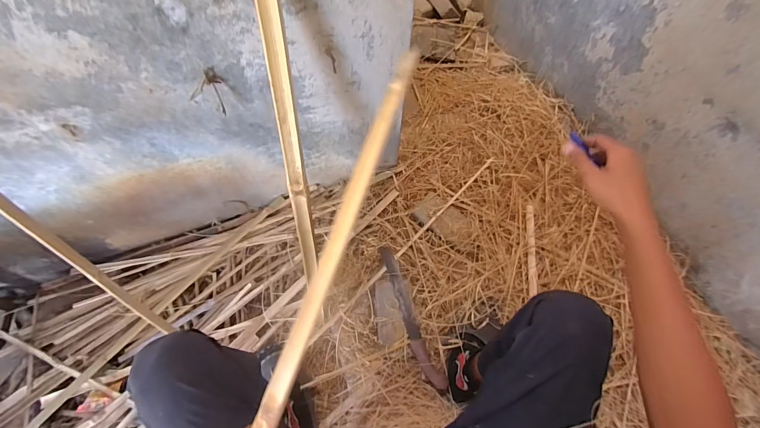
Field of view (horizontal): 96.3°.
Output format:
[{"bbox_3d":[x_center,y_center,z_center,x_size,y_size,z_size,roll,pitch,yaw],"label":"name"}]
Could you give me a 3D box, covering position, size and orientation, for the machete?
[{"bbox_3d":[0.077,0.270,0.938,0.053,0.028,0.403,-18,65,-10],"label":"machete"}]

